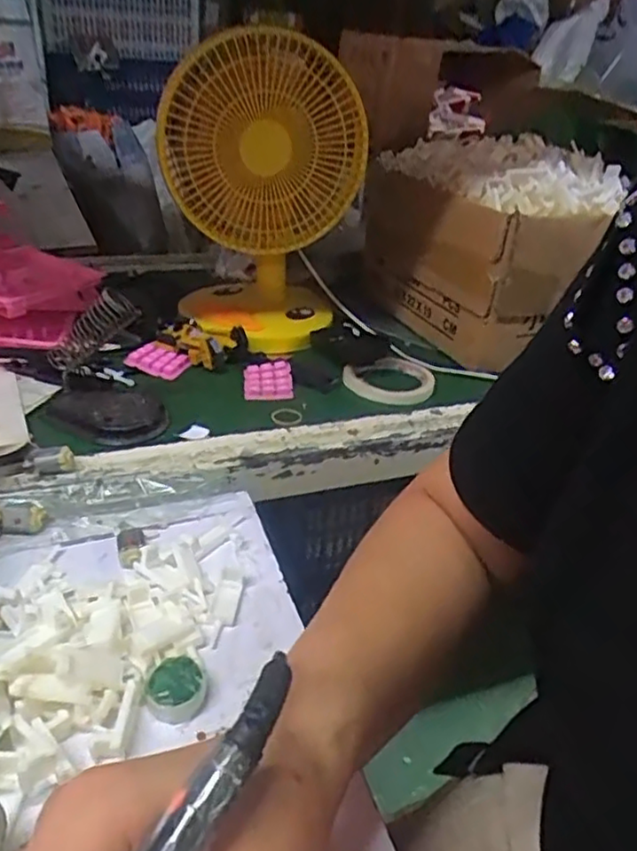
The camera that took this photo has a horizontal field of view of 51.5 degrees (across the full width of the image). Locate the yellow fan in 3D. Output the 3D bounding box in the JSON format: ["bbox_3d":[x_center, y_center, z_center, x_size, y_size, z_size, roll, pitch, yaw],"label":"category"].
[{"bbox_3d":[-0.064,-0.264,0.762,0.209,0.307,0.177,3,30,-6],"label":"yellow fan"}]

